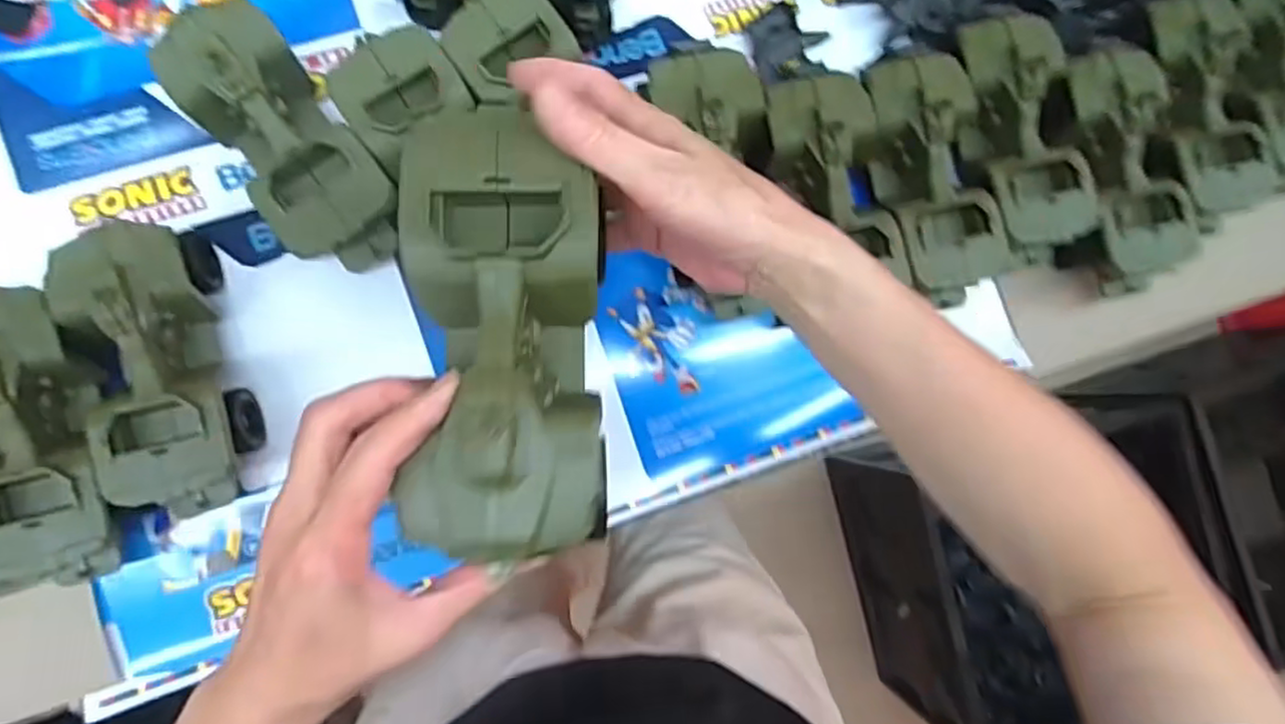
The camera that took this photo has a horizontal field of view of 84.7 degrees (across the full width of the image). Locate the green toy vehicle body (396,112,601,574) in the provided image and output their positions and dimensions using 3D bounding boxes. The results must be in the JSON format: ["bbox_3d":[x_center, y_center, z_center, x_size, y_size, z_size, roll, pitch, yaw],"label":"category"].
[{"bbox_3d":[-0.054,-0.012,0.288,0.082,0.059,0.172,-4,79,-8],"label":"green toy vehicle body"}]

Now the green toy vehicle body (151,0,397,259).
[{"bbox_3d":[-0.244,-0.155,0.479,0.077,0.083,0.173,-38,92,-7],"label":"green toy vehicle body"}]

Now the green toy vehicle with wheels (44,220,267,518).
[{"bbox_3d":[-0.315,0.005,0.465,0.088,0.078,0.186,-21,90,-8],"label":"green toy vehicle with wheels"}]

